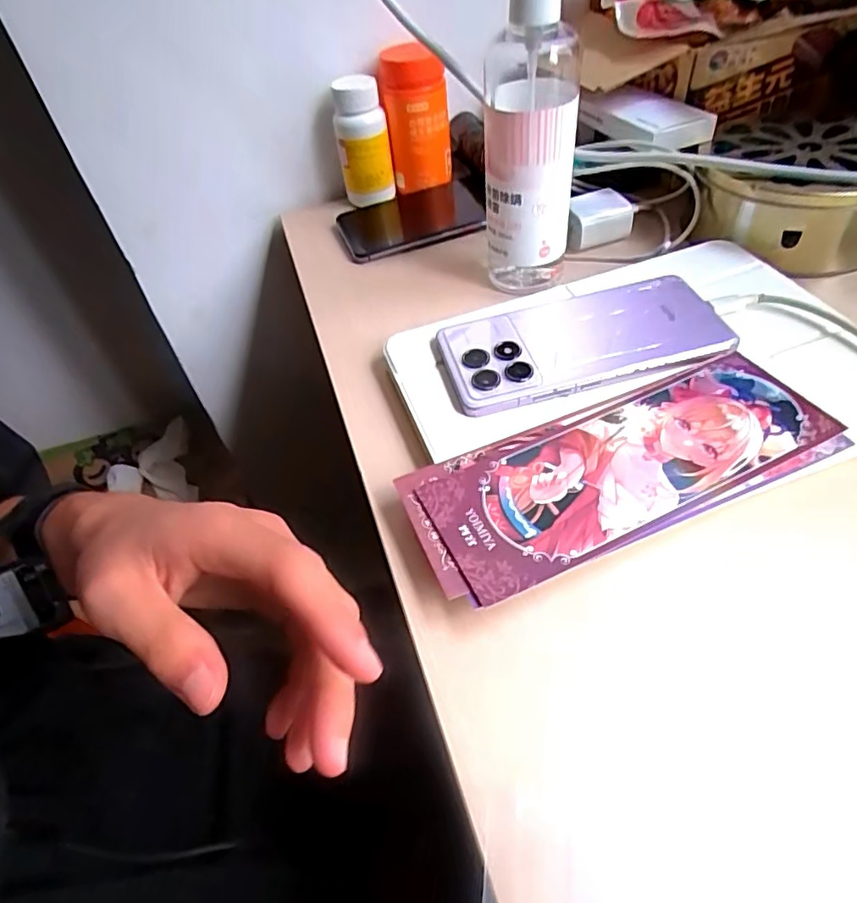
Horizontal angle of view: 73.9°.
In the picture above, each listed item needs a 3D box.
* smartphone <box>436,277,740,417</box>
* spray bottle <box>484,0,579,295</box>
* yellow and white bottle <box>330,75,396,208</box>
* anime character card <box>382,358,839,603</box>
[{"bbox_3d":[0.085,-0.066,0.326,0.154,0.010,0.075,-14,47,-5],"label":"smartphone"},{"bbox_3d":[0.063,-0.202,0.349,0.055,0.202,0.087,-1,47,7],"label":"spray bottle"},{"bbox_3d":[-0.056,-0.260,0.488,0.045,0.090,0.054,-7,51,2],"label":"yellow and white bottle"},{"bbox_3d":[0.090,0.007,0.272,0.198,0.005,0.077,-20,49,-10],"label":"anime character card"}]

